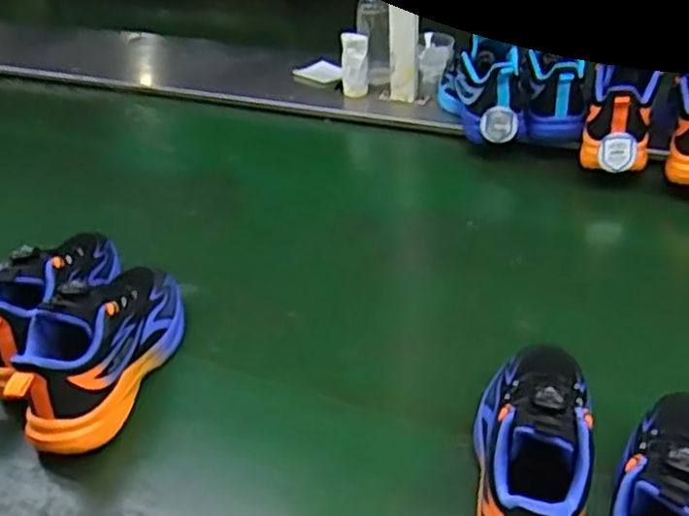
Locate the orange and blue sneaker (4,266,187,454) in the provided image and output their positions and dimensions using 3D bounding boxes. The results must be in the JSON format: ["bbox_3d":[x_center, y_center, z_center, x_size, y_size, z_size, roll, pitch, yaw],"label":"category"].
[{"bbox_3d":[-0.226,0.074,0.694,0.075,0.126,0.227,7,34,12],"label":"orange and blue sneaker"}]

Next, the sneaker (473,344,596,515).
[{"bbox_3d":[0.142,0.144,0.557,0.080,0.120,0.226,6,34,12],"label":"sneaker"}]

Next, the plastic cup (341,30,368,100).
[{"bbox_3d":[0.017,-0.309,1.183,0.042,0.106,0.035,-2,33,-1],"label":"plastic cup"}]

